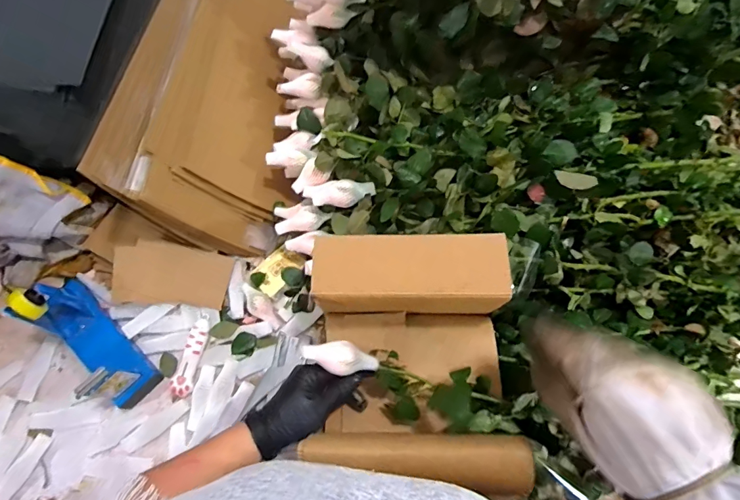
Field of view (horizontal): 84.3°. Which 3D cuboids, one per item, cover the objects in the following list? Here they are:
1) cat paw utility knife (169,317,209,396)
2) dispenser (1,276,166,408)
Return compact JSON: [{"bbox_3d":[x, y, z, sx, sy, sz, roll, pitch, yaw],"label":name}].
[{"bbox_3d":[-0.253,0.152,0.582,0.032,0.015,0.107,18,70,7],"label":"cat paw utility knife"},{"bbox_3d":[-0.397,0.113,0.546,0.222,0.116,0.071,39,74,13],"label":"dispenser"}]

